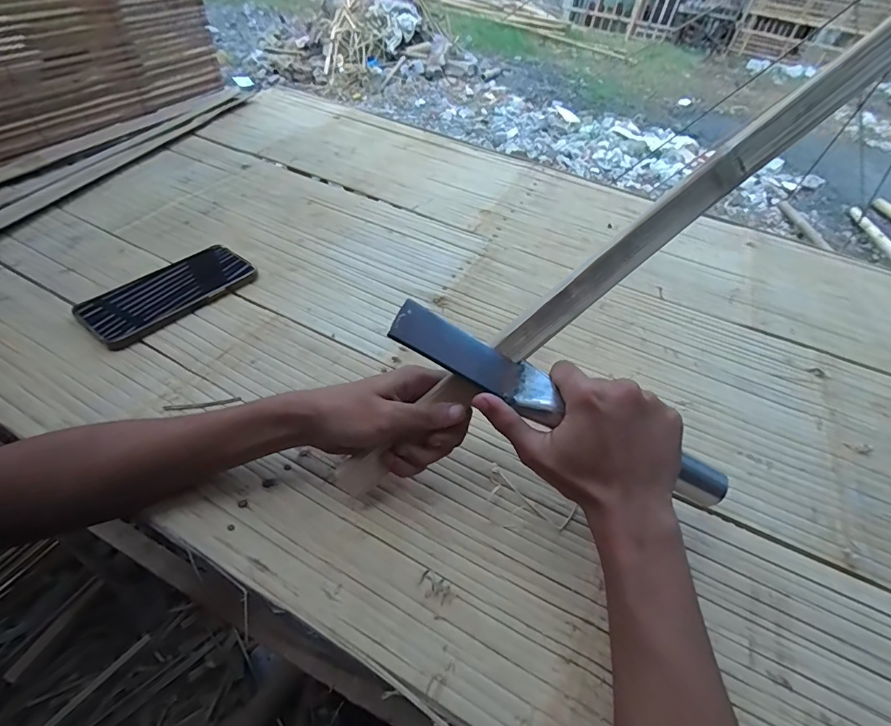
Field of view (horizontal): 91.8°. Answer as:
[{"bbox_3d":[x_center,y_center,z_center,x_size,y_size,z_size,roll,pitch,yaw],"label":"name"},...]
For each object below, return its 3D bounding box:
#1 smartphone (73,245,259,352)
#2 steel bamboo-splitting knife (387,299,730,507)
[{"bbox_3d":[-0.298,-0.078,0.471,0.079,0.016,0.166,31,50,21],"label":"smartphone"},{"bbox_3d":[0.085,0.035,0.308,0.269,0.021,0.033,28,47,-6],"label":"steel bamboo-splitting knife"}]

